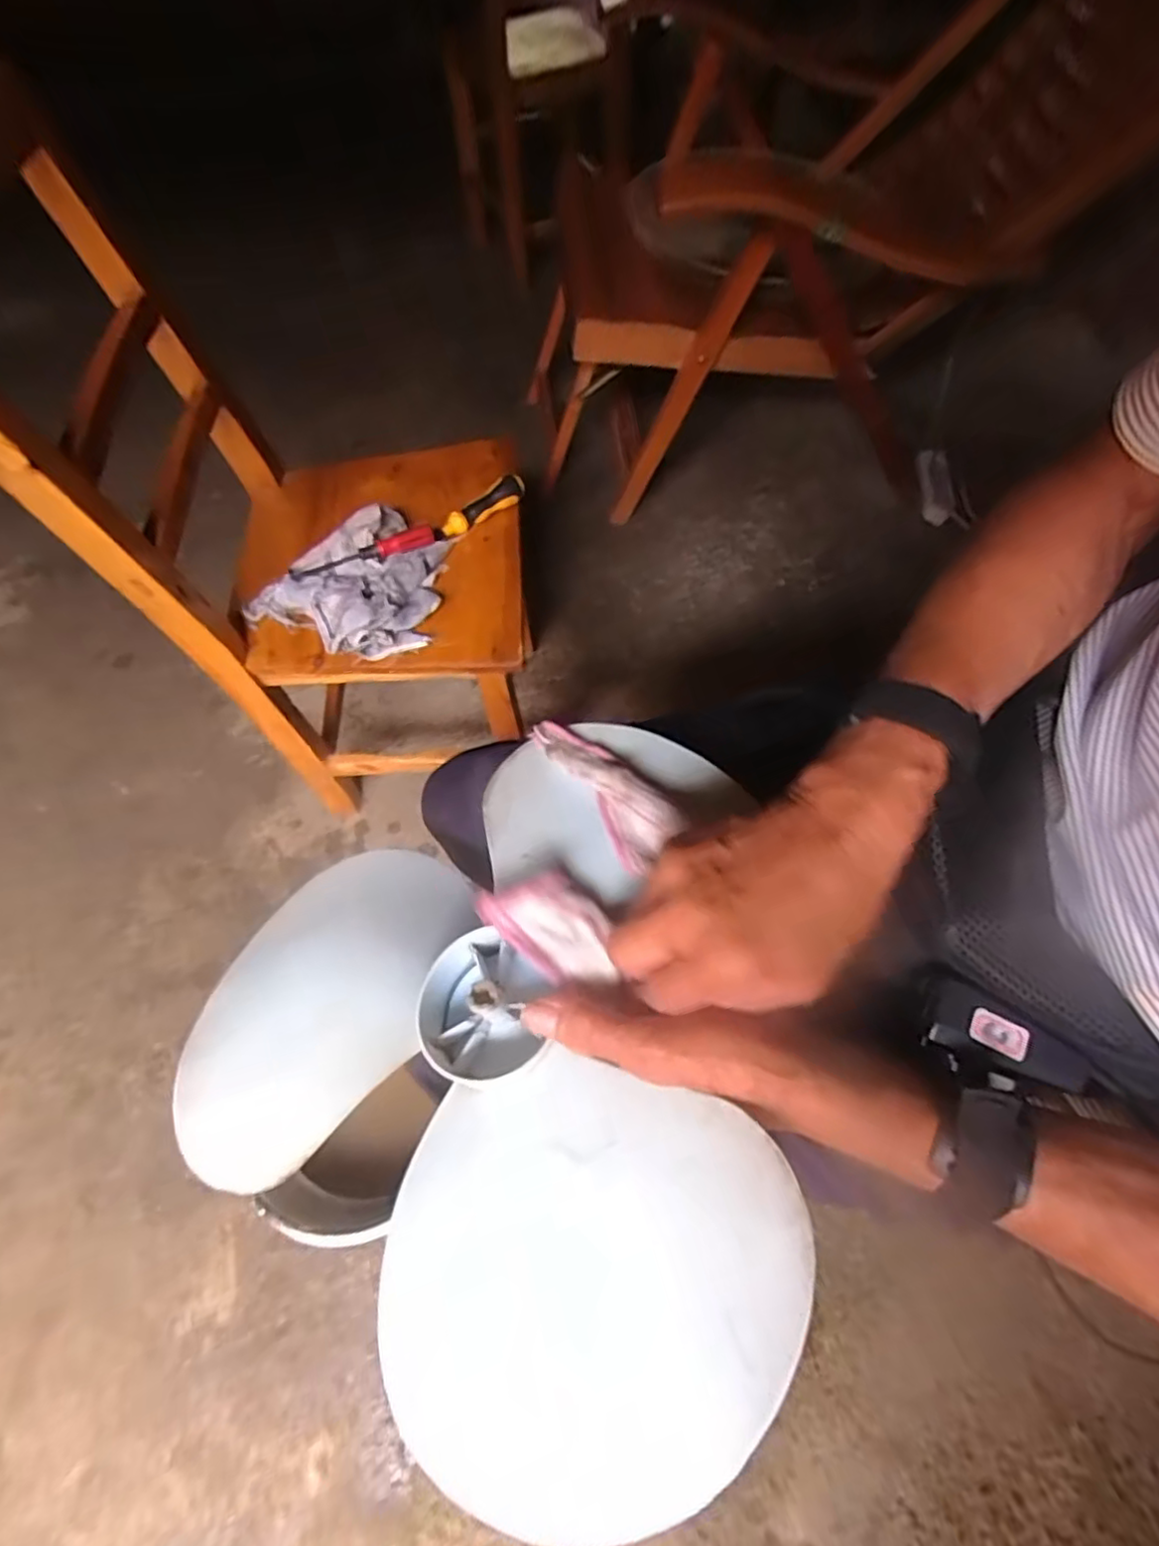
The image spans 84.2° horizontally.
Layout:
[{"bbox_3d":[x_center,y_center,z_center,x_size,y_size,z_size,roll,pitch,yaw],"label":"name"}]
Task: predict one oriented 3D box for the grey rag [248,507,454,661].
[{"bbox_3d":[-0.247,-0.211,0.683,0.192,0.047,0.173,7,65,5],"label":"grey rag"}]

